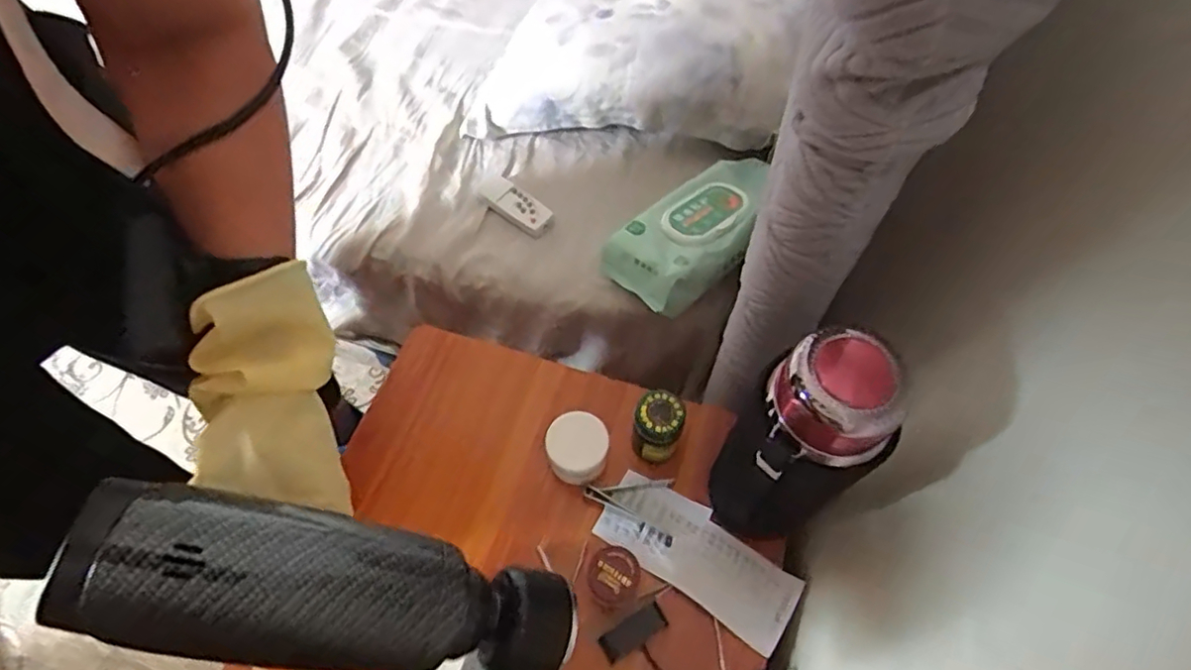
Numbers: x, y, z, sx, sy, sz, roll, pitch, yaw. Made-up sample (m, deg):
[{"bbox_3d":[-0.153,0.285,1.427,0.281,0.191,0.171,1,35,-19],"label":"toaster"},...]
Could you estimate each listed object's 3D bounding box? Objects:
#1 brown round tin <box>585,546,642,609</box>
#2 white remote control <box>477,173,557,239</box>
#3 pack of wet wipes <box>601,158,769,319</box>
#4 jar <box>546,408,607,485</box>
[{"bbox_3d":[0.014,0.189,0.477,0.038,0.051,0.035,0,58,0],"label":"brown round tin"},{"bbox_3d":[-0.096,-0.157,0.743,0.108,0.015,0.041,37,65,20],"label":"white remote control"},{"bbox_3d":[0.118,-0.121,0.669,0.222,0.049,0.123,-39,66,-21],"label":"pack of wet wipes"},{"bbox_3d":[-0.017,0.104,0.543,0.053,0.047,0.057,10,59,6],"label":"jar"}]

